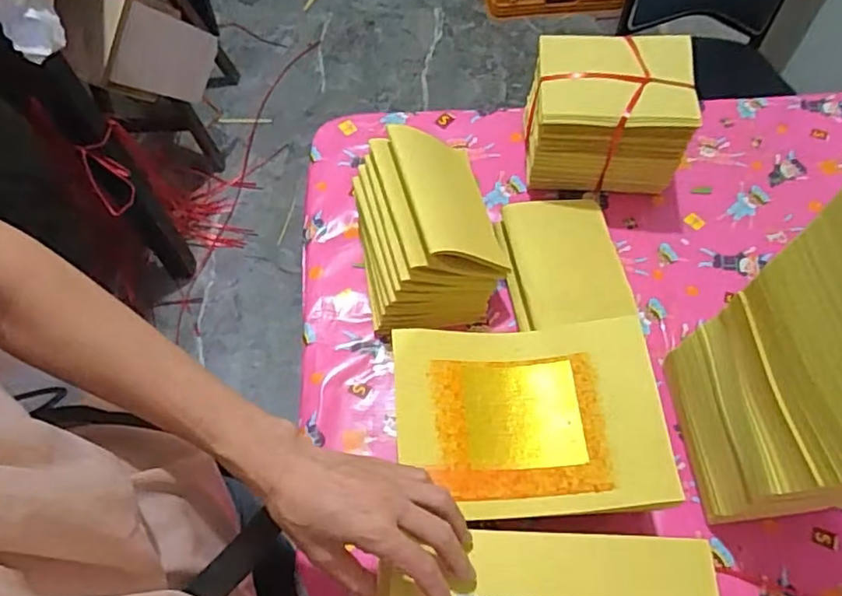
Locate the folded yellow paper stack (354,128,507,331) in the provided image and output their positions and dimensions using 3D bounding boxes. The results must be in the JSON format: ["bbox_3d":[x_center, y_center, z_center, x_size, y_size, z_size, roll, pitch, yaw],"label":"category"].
[{"bbox_3d":[0.007,-0.080,0.631,0.135,0.117,0.177,-8,63,-4],"label":"folded yellow paper stack"}]

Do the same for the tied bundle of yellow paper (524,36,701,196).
[{"bbox_3d":[0.207,-0.204,0.684,0.163,0.137,0.112,4,63,2],"label":"tied bundle of yellow paper"}]

